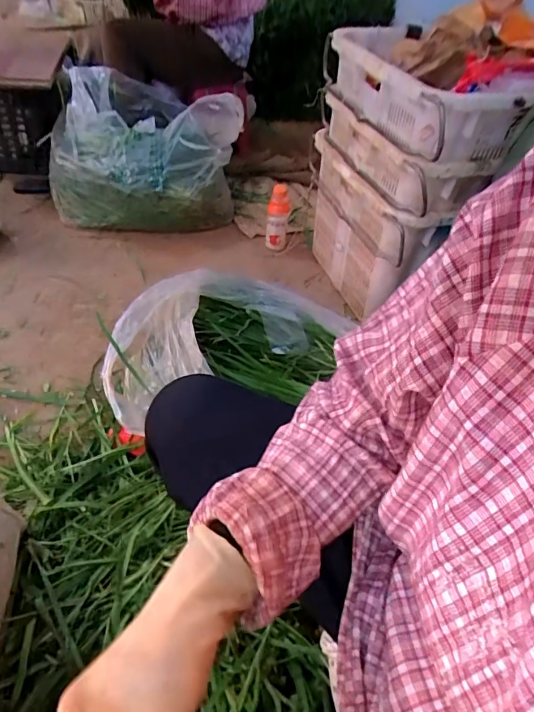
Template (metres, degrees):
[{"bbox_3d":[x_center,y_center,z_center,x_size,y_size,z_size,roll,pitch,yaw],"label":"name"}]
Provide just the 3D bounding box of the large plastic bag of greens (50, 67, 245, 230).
[{"bbox_3d":[-0.376,-0.667,1.446,0.555,0.336,0.504,5,46,-2],"label":"large plastic bag of greens"}]

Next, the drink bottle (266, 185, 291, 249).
[{"bbox_3d":[0.034,-0.423,1.366,0.067,0.189,0.064,8,46,1],"label":"drink bottle"}]

